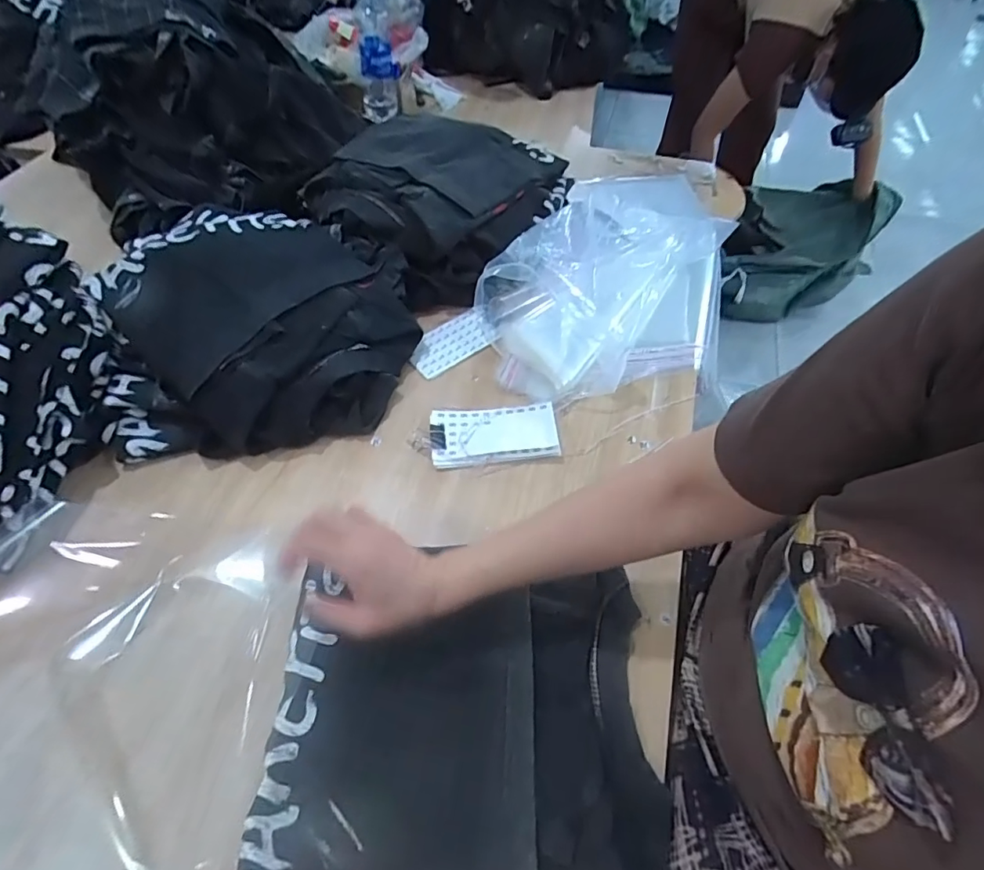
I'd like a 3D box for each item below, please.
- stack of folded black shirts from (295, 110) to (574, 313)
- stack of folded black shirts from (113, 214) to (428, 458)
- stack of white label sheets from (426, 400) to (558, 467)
[{"bbox_3d":[-0.080,-0.361,0.773,0.324,0.094,0.344,28,58,18],"label":"stack of folded black shirts"},{"bbox_3d":[-0.253,-0.143,0.634,0.303,0.116,0.319,-35,62,-23],"label":"stack of folded black shirts"},{"bbox_3d":[0.002,-0.002,0.591,0.141,0.019,0.074,-4,54,-4],"label":"stack of white label sheets"}]

